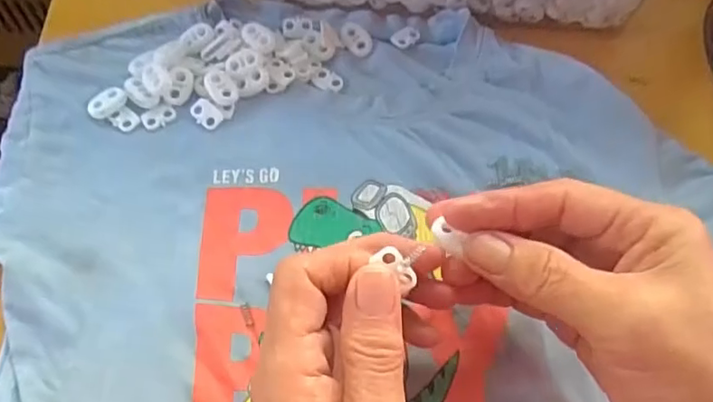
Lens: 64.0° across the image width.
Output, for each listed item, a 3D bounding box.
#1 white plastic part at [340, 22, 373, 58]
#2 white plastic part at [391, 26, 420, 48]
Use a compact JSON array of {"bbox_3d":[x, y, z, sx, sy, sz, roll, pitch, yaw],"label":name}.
[{"bbox_3d":[0.000,-0.100,0.353,0.016,0.006,0.023,-36,71,-17],"label":"white plastic part"},{"bbox_3d":[0.031,-0.103,0.358,0.018,0.004,0.012,-38,71,-18],"label":"white plastic part"}]

